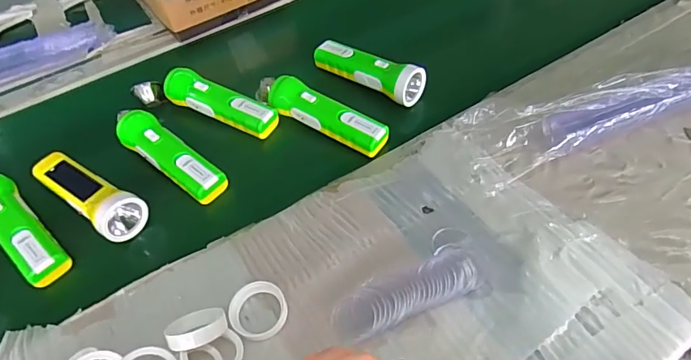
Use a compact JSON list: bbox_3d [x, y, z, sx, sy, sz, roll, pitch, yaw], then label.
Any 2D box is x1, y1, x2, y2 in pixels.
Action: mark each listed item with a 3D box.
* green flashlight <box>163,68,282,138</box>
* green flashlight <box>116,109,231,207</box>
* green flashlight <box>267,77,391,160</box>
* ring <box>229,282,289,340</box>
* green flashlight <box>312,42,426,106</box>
[{"bbox_3d":[-0.165,-0.100,0.597,0.150,0.048,0.041,20,59,17],"label":"green flashlight"},{"bbox_3d":[-0.214,-0.027,0.558,0.156,0.052,0.043,32,63,23],"label":"green flashlight"},{"bbox_3d":[-0.024,-0.082,0.571,0.159,0.036,0.038,25,60,20],"label":"green flashlight"},{"bbox_3d":[-0.085,0.125,0.439,0.054,0.016,0.051,-2,55,3],"label":"ring"},{"bbox_3d":[0.027,-0.148,0.610,0.157,0.043,0.043,28,61,21],"label":"green flashlight"}]

